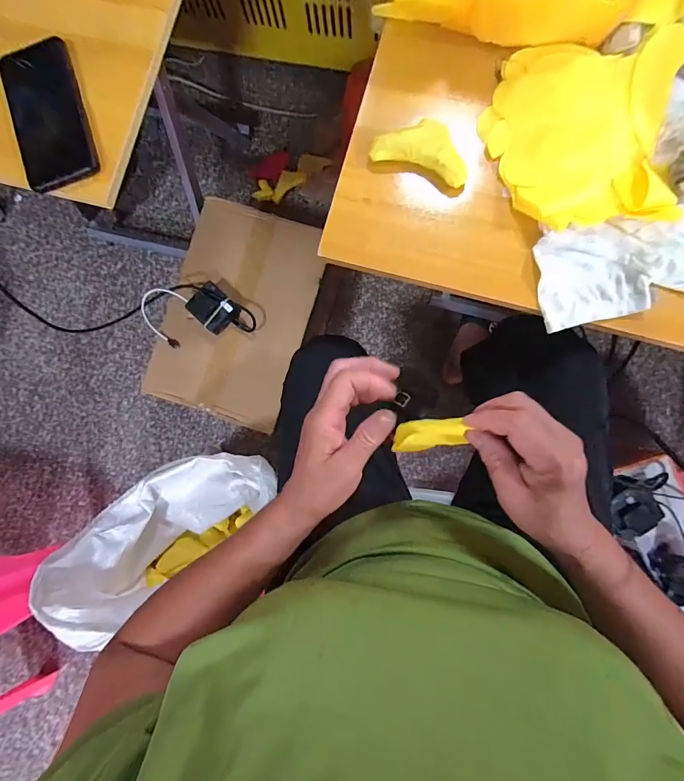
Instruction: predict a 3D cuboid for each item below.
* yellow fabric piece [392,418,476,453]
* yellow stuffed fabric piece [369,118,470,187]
[{"bbox_3d":[0.069,0.035,0.310,0.061,0.013,0.024,-13,83,29],"label":"yellow fabric piece"},{"bbox_3d":[0.089,-0.263,0.412,0.104,0.019,0.060,22,87,6],"label":"yellow stuffed fabric piece"}]

